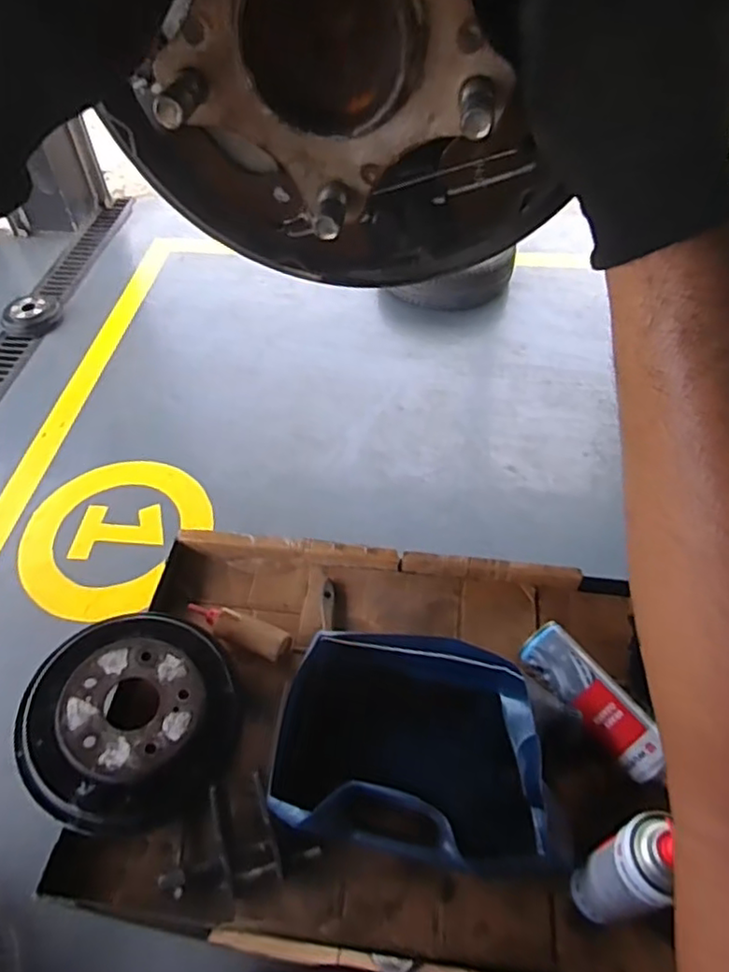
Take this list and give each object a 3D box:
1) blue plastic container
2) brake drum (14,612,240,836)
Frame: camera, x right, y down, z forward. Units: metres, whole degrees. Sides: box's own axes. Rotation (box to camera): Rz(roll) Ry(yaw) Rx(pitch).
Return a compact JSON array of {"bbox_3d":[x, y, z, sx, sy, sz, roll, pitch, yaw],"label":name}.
[{"bbox_3d":[0.056,0.301,0.717,0.295,0.113,0.221,5,52,5],"label":"blue plastic container"},{"bbox_3d":[-0.280,0.279,0.749,0.245,0.075,0.245,7,53,-9],"label":"brake drum"}]

